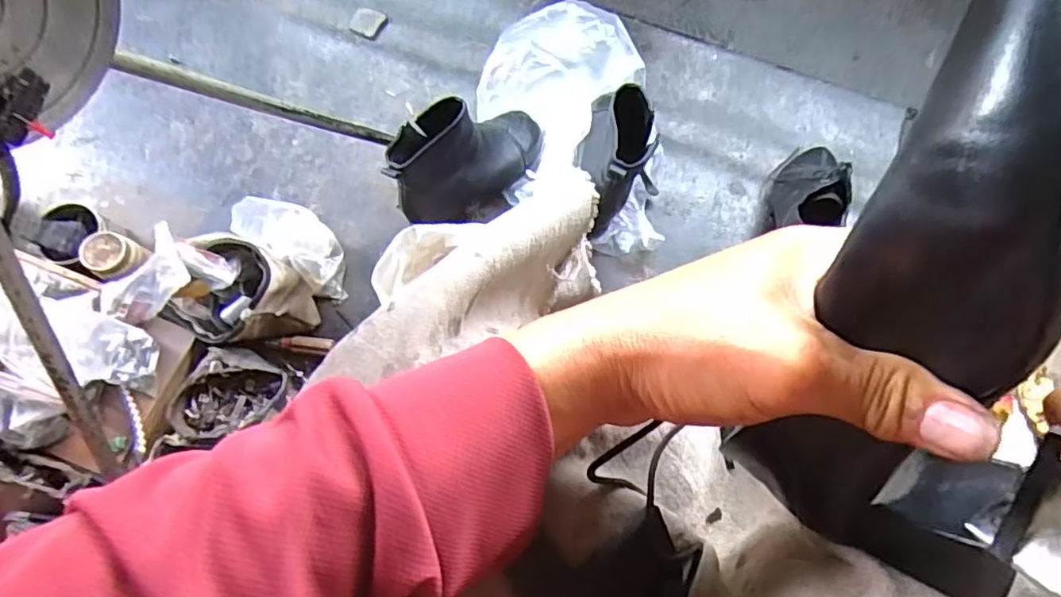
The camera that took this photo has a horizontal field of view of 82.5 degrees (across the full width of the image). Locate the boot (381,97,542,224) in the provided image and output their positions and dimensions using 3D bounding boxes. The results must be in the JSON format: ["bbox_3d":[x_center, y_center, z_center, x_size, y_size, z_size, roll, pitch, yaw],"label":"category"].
[{"bbox_3d":[-0.065,-0.164,0.698,0.202,0.139,0.096,-38,79,-12],"label":"boot"}]

